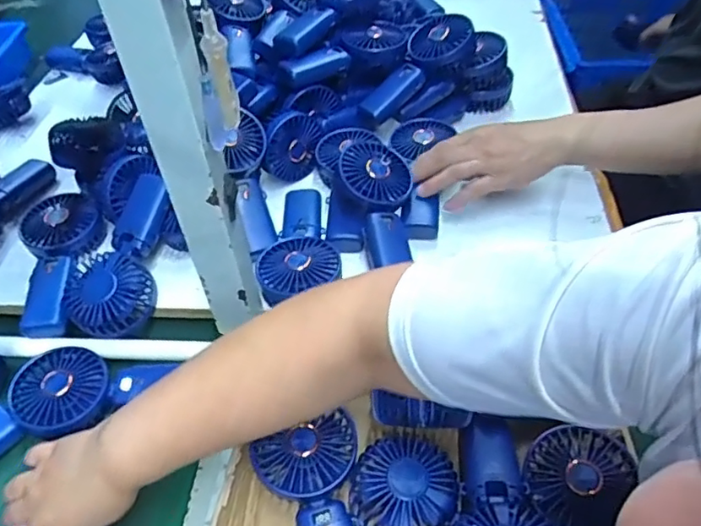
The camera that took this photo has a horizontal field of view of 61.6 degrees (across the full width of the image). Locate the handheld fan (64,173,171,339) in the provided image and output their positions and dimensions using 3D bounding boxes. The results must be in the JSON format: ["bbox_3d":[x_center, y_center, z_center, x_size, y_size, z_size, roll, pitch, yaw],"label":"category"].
[{"bbox_3d":[-0.239,-0.006,0.626,0.087,0.045,0.171,11,73,15],"label":"handheld fan"}]

